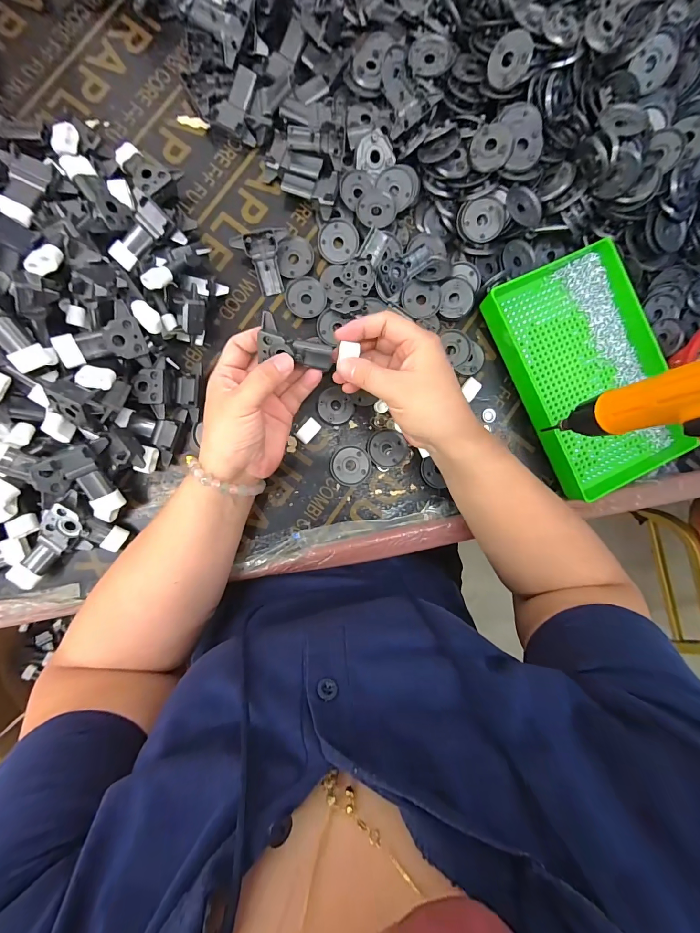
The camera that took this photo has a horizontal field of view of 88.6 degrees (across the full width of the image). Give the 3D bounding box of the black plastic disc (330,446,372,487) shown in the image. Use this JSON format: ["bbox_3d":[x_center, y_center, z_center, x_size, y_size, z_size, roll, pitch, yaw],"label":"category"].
[{"bbox_3d":[0.001,0.000,0.389,0.044,0.006,0.042,0,89,-6],"label":"black plastic disc"}]

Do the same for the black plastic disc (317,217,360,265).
[{"bbox_3d":[-0.013,-0.243,0.388,0.043,0.010,0.042,0,89,-6],"label":"black plastic disc"}]

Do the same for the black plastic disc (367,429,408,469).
[{"bbox_3d":[0.041,-0.019,0.391,0.042,0.009,0.041,0,89,-6],"label":"black plastic disc"}]

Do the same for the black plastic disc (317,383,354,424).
[{"bbox_3d":[-0.015,-0.065,0.387,0.038,0.007,0.036,0,89,-6],"label":"black plastic disc"}]

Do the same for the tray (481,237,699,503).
[{"bbox_3d":[0.262,-0.101,0.393,0.148,0.028,0.251,-26,92,-5],"label":"tray"}]

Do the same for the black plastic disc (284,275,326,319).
[{"bbox_3d":[-0.047,-0.181,0.383,0.042,0.004,0.043,0,89,-6],"label":"black plastic disc"}]

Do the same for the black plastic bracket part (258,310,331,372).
[{"bbox_3d":[-0.045,-0.097,0.296,0.063,0.015,0.029,19,90,-18],"label":"black plastic bracket part"}]

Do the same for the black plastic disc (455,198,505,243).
[{"bbox_3d":[0.138,-0.258,0.377,0.047,0.008,0.041,-8,100,12],"label":"black plastic disc"}]

